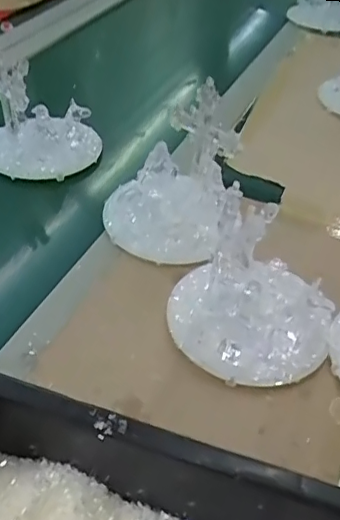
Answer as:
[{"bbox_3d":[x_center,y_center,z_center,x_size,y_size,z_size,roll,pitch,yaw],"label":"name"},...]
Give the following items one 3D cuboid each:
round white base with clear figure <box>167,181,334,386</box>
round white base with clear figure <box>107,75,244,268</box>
[{"bbox_3d":[0.064,0.025,0.421,0.118,0.085,0.109,2,43,-2],"label":"round white base with clear figure"},{"bbox_3d":[0.000,-0.082,0.501,0.112,0.122,0.113,2,43,-2],"label":"round white base with clear figure"}]

